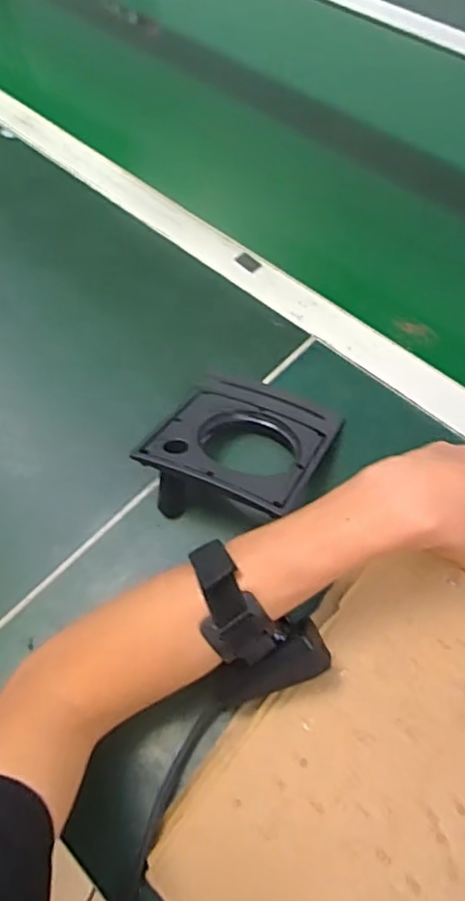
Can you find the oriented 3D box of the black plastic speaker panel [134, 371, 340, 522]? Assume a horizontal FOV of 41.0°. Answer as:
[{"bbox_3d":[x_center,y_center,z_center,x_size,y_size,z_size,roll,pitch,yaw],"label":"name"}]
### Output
[{"bbox_3d":[0.006,0.009,0.484,0.121,0.060,0.157,21,40,13],"label":"black plastic speaker panel"}]

